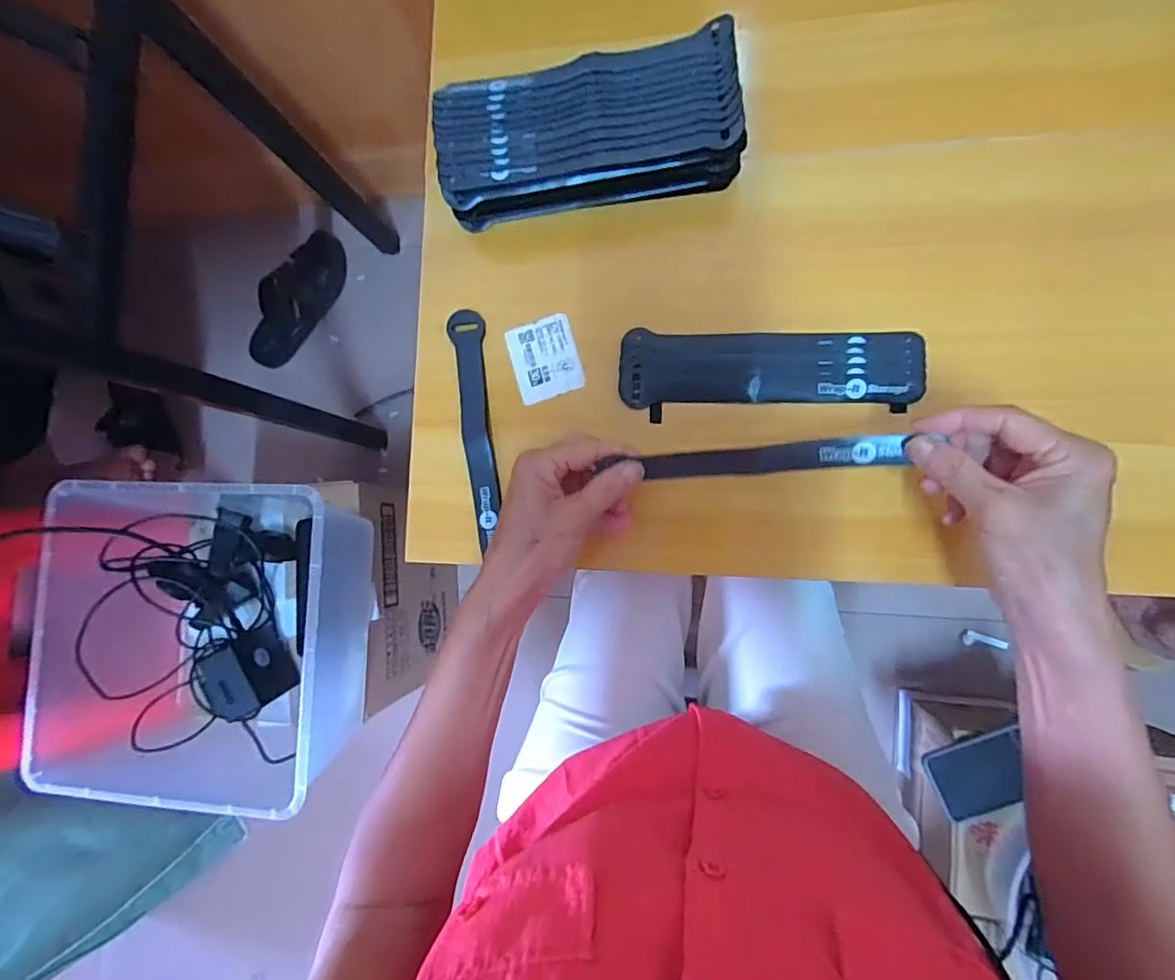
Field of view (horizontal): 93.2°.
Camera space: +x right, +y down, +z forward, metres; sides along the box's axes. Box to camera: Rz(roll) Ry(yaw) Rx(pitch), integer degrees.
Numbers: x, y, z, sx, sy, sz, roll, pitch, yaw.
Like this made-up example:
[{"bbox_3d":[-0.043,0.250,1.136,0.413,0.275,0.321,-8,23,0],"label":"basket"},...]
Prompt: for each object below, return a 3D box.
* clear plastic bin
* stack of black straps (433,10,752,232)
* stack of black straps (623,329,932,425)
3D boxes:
[{"bbox_3d":[-0.392,0.154,0.599,0.291,0.149,0.323,4,88,9],"label":"clear plastic bin"},{"bbox_3d":[0.000,-0.244,0.381,0.199,0.043,0.080,-6,86,9],"label":"stack of black straps"},{"bbox_3d":[0.124,-0.082,0.385,0.198,0.012,0.056,3,87,9],"label":"stack of black straps"}]

